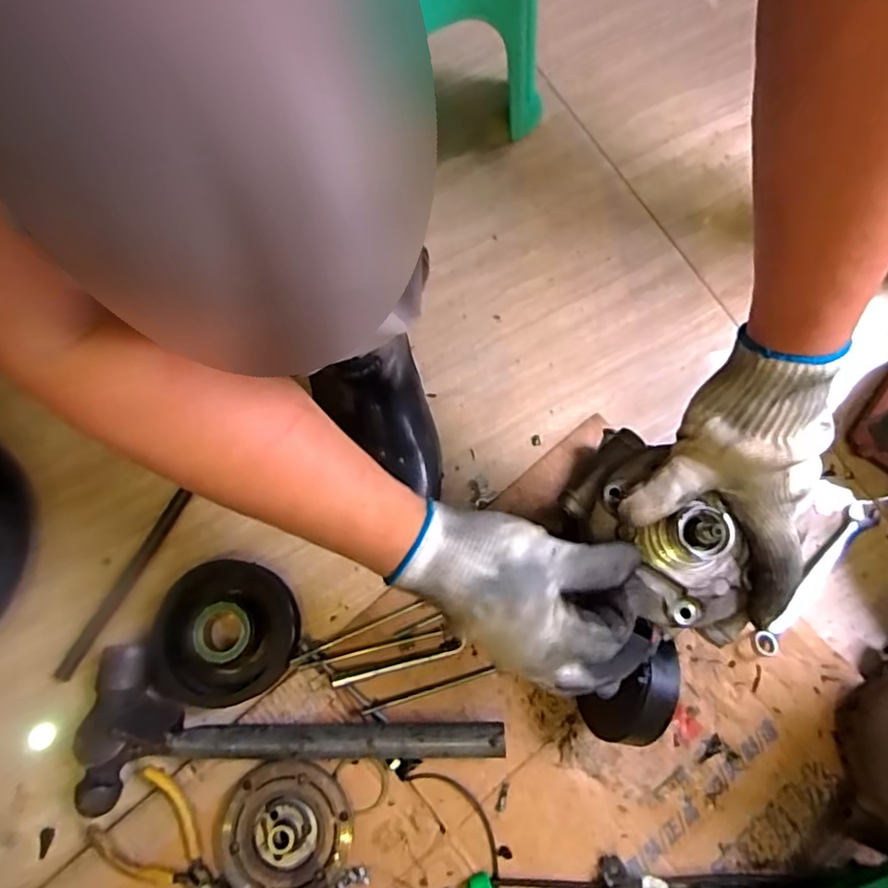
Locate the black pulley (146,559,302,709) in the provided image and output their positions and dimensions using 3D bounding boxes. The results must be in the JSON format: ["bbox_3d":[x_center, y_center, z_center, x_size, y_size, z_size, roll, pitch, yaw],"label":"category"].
[{"bbox_3d":[-0.183,0.155,0.498,0.114,0.030,0.113,-2,73,-1],"label":"black pulley"}]

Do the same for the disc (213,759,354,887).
[{"bbox_3d":[-0.121,0.294,0.447,0.098,0.017,0.102,0,73,0],"label":"disc"}]

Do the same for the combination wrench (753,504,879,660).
[{"bbox_3d":[0.316,0.110,0.505,0.170,0.013,0.020,-43,77,-12],"label":"combination wrench"}]

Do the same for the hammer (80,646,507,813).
[{"bbox_3d":[-0.117,0.229,0.461,0.316,0.031,0.109,5,73,1],"label":"hammer"}]

